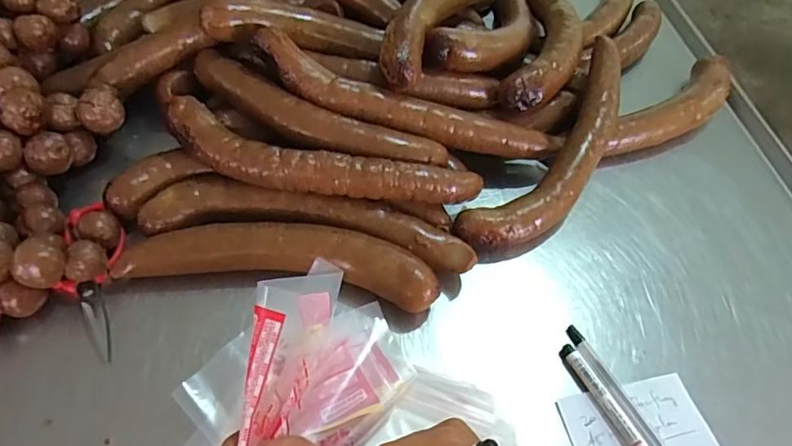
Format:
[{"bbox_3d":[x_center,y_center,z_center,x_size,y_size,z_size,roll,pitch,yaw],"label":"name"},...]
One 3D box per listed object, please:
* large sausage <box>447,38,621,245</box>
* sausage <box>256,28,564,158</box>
[{"bbox_3d":[0.159,-0.069,0.520,0.075,0.075,0.285,34,60,17],"label":"large sausage"},{"bbox_3d":[0.014,-0.109,0.492,0.294,0.073,0.044,10,56,1],"label":"sausage"}]

